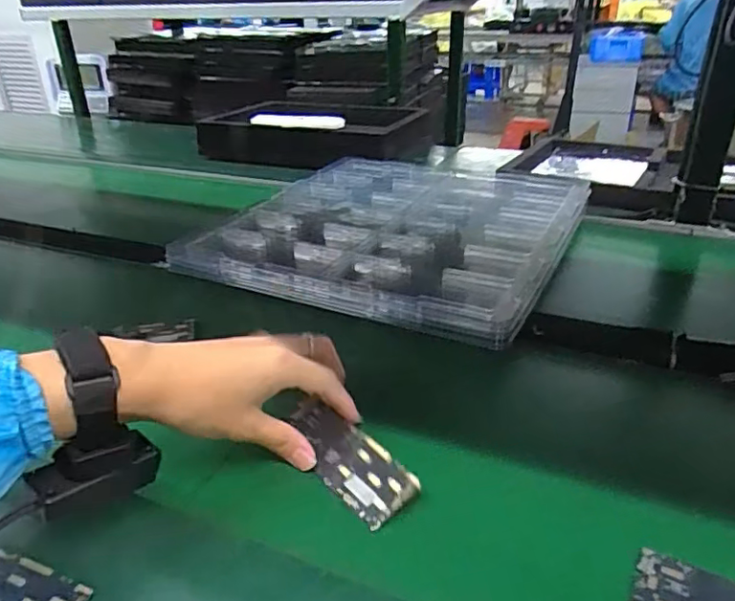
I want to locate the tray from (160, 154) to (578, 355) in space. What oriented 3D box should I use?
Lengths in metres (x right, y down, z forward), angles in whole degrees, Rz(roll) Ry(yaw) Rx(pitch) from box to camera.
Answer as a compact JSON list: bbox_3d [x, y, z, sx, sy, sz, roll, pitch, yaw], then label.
[{"bbox_3d":[0.036,-0.105,0.767,0.448,0.028,0.440,13,33,23],"label":"tray"}]

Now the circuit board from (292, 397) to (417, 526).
[{"bbox_3d":[-0.018,0.110,0.409,0.044,0.008,0.121,-39,45,-21],"label":"circuit board"}]

